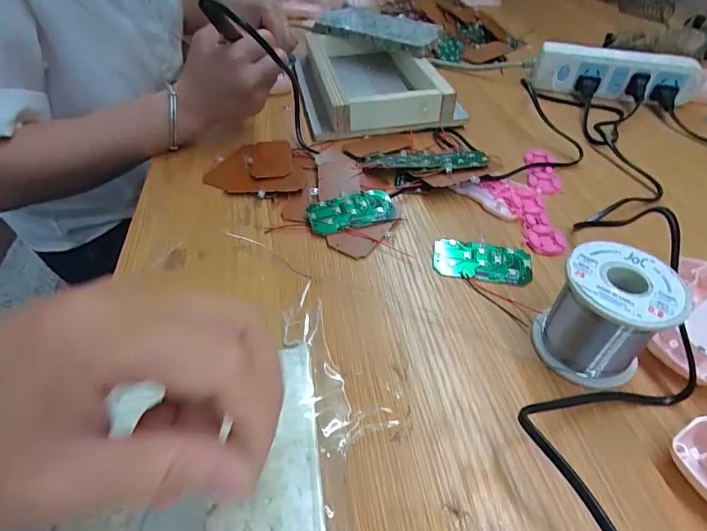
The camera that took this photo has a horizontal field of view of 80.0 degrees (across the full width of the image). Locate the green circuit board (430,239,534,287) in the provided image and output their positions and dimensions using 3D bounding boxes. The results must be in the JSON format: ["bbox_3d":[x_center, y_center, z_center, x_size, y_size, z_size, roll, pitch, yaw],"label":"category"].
[{"bbox_3d":[0.100,-0.003,0.328,0.074,0.007,0.035,7,45,6],"label":"green circuit board"}]

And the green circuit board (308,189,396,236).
[{"bbox_3d":[-0.002,-0.046,0.363,0.074,0.012,0.036,-11,46,-12],"label":"green circuit board"}]

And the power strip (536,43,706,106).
[{"bbox_3d":[0.336,-0.245,0.537,0.192,0.047,0.046,7,45,6],"label":"power strip"}]

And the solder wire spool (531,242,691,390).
[{"bbox_3d":[0.150,0.030,0.253,0.060,0.064,0.059,1,45,-1],"label":"solder wire spool"}]

